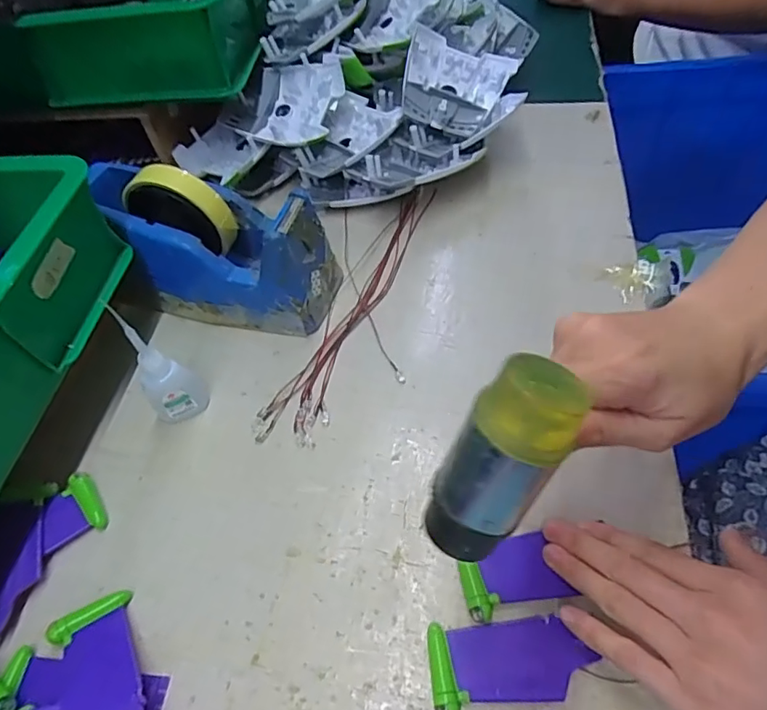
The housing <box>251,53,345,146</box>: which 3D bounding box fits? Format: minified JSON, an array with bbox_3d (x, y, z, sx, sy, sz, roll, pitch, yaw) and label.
[{"bbox_3d":[-0.082,-0.235,0.507,0.079,0.028,0.093,6,80,13],"label":"housing"}]

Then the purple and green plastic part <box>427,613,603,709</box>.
[{"bbox_3d":[0.065,0.158,0.279,0.080,0.008,0.040,-8,54,-1],"label":"purple and green plastic part"}]

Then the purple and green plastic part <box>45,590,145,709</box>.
[{"bbox_3d":[-0.148,0.170,0.283,0.042,0.012,0.087,-33,46,-18],"label":"purple and green plastic part"}]

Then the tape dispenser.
[{"bbox_3d":[-0.138,-0.087,0.423,0.190,0.097,0.075,11,56,11],"label":"tape dispenser"}]

